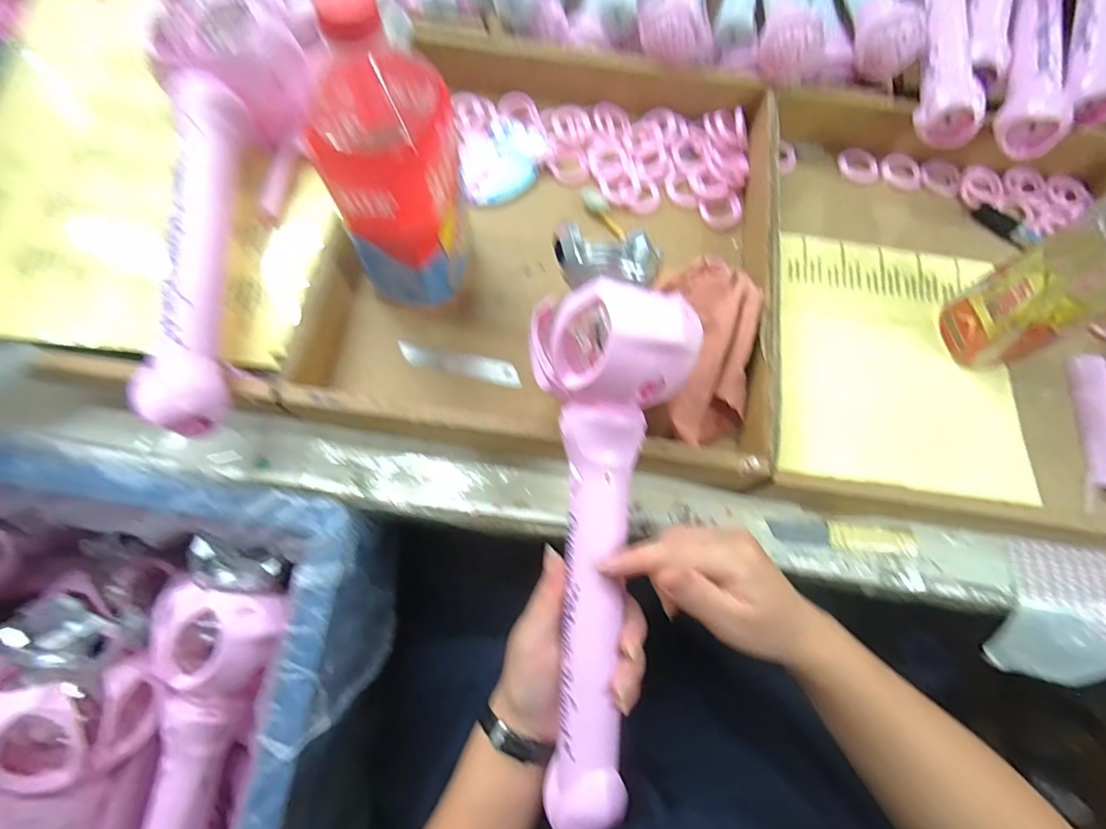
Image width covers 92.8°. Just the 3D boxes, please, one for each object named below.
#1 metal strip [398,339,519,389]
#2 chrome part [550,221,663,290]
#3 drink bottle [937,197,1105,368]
[{"bbox_3d":[-0.076,-0.041,0.429,0.101,0.004,0.020,12,72,2],"label":"metal strip"},{"bbox_3d":[0.031,-0.094,0.322,0.066,0.029,0.026,15,72,3],"label":"chrome part"},{"bbox_3d":[0.378,-0.101,0.375,0.076,0.185,0.069,-27,75,-11],"label":"drink bottle"}]

